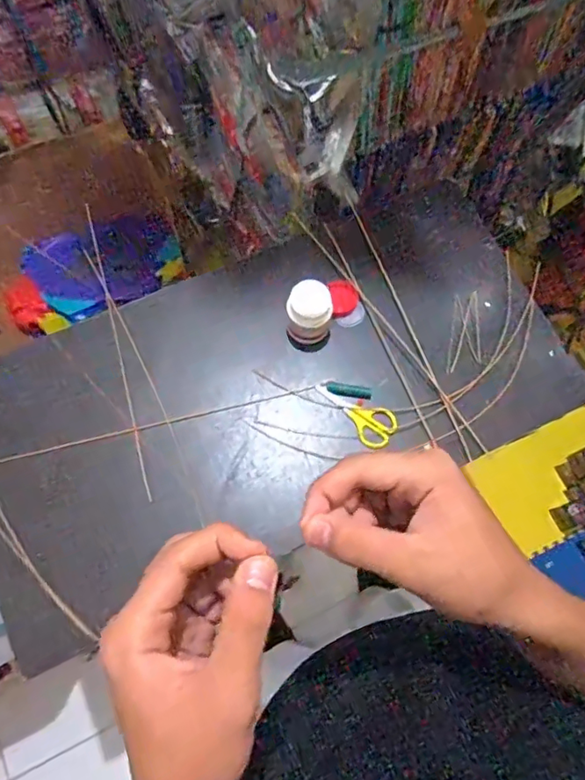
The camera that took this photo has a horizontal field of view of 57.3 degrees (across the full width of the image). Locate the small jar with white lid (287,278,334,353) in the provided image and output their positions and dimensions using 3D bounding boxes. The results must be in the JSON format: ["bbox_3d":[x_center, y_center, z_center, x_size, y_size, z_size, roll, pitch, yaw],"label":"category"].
[{"bbox_3d":[0.023,-0.094,0.700,0.057,0.087,0.057,5,71,1],"label":"small jar with white lid"}]

